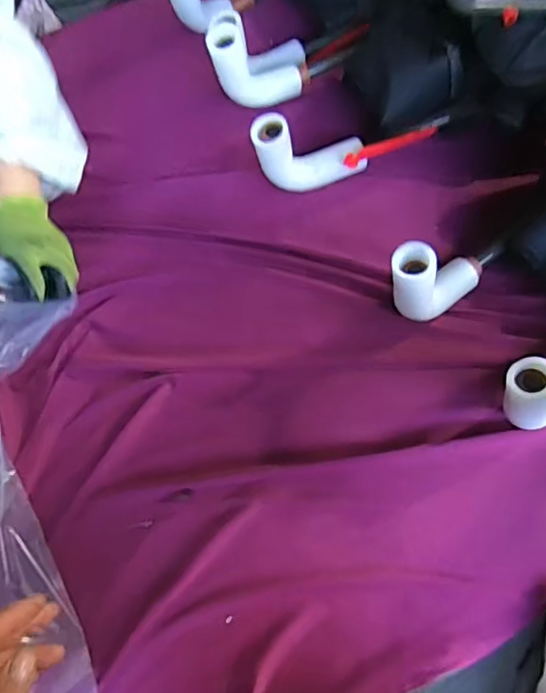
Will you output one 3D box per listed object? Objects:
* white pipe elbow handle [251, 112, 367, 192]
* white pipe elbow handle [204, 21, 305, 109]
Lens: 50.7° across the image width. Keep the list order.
[{"bbox_3d":[0.055,-0.290,0.832,0.186,0.155,0.054,-21,67,-6],"label":"white pipe elbow handle"},{"bbox_3d":[-0.032,-0.418,0.886,0.093,0.205,0.055,-41,63,31],"label":"white pipe elbow handle"}]

